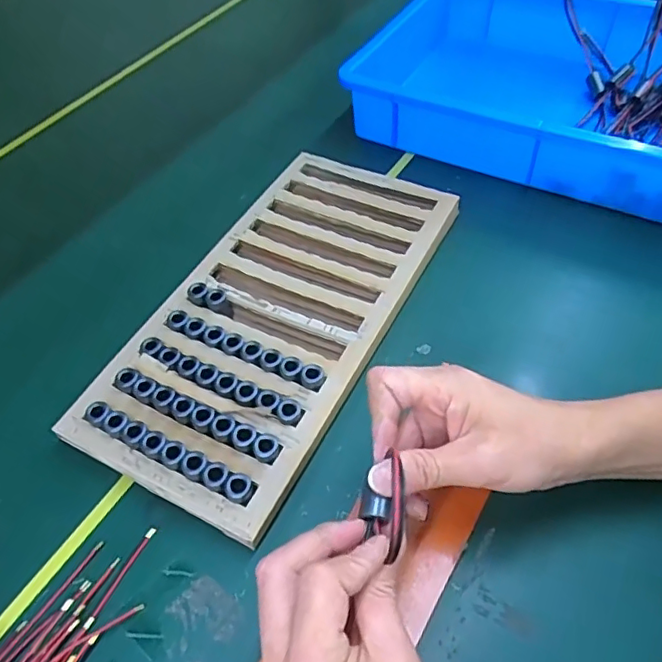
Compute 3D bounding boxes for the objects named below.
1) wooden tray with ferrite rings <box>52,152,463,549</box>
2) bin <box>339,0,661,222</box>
[{"bbox_3d":[-0.039,-0.020,0.469,0.172,0.031,0.351,22,57,19],"label":"wooden tray with ferrite rings"},{"bbox_3d":[0.261,-0.253,0.584,0.427,0.080,0.271,21,57,19],"label":"bin"}]

